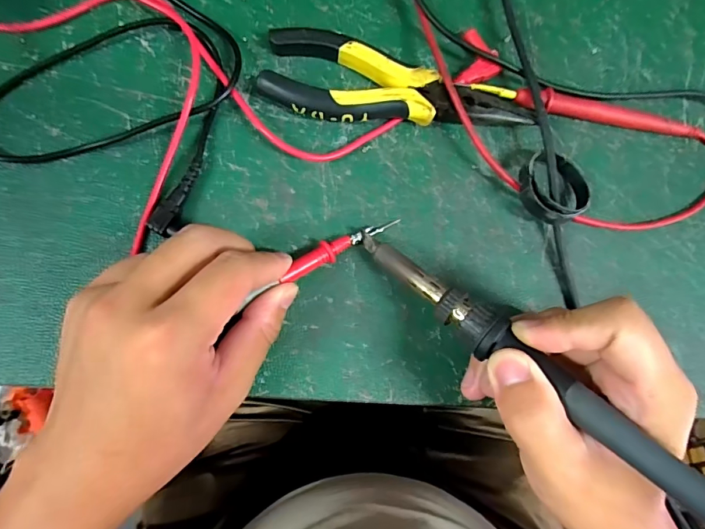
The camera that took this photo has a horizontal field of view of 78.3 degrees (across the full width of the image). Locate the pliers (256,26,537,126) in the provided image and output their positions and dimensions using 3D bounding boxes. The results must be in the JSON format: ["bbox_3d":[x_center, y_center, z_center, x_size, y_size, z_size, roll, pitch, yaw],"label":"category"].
[{"bbox_3d":[0.026,-0.098,0.248,0.150,0.019,0.046,11,82,-5],"label":"pliers"}]

